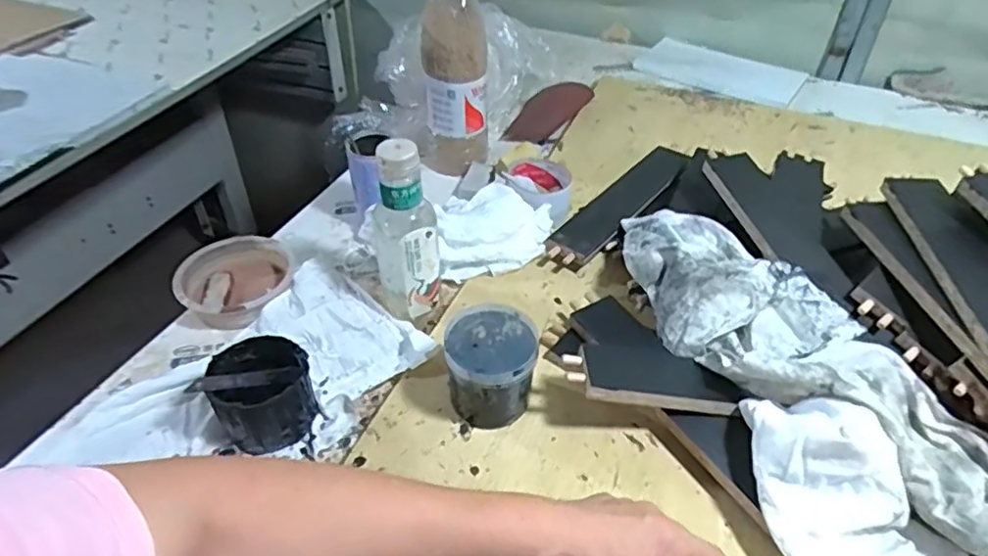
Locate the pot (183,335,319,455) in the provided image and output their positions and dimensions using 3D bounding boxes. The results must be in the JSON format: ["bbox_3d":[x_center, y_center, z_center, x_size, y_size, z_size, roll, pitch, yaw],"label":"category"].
[{"bbox_3d":[-0.212,0.102,0.571,0.081,0.072,0.087,1,42,0],"label":"pot"}]

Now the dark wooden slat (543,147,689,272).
[{"bbox_3d":[0.169,-0.103,0.818,0.059,0.023,0.293,28,48,26],"label":"dark wooden slat"}]

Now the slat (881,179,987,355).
[{"bbox_3d":[0.427,-0.006,0.560,0.065,0.013,0.295,-2,38,11],"label":"slat"}]

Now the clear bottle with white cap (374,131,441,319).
[{"bbox_3d":[-0.091,-0.045,0.651,0.069,0.201,0.058,-4,42,-5],"label":"clear bottle with white cap"}]

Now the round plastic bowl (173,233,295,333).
[{"bbox_3d":[-0.284,0.010,0.711,0.121,0.054,0.110,1,42,0],"label":"round plastic bowl"}]

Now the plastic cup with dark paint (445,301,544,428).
[{"bbox_3d":[-0.002,0.080,0.576,0.077,0.086,0.079,1,42,0],"label":"plastic cup with dark paint"}]

